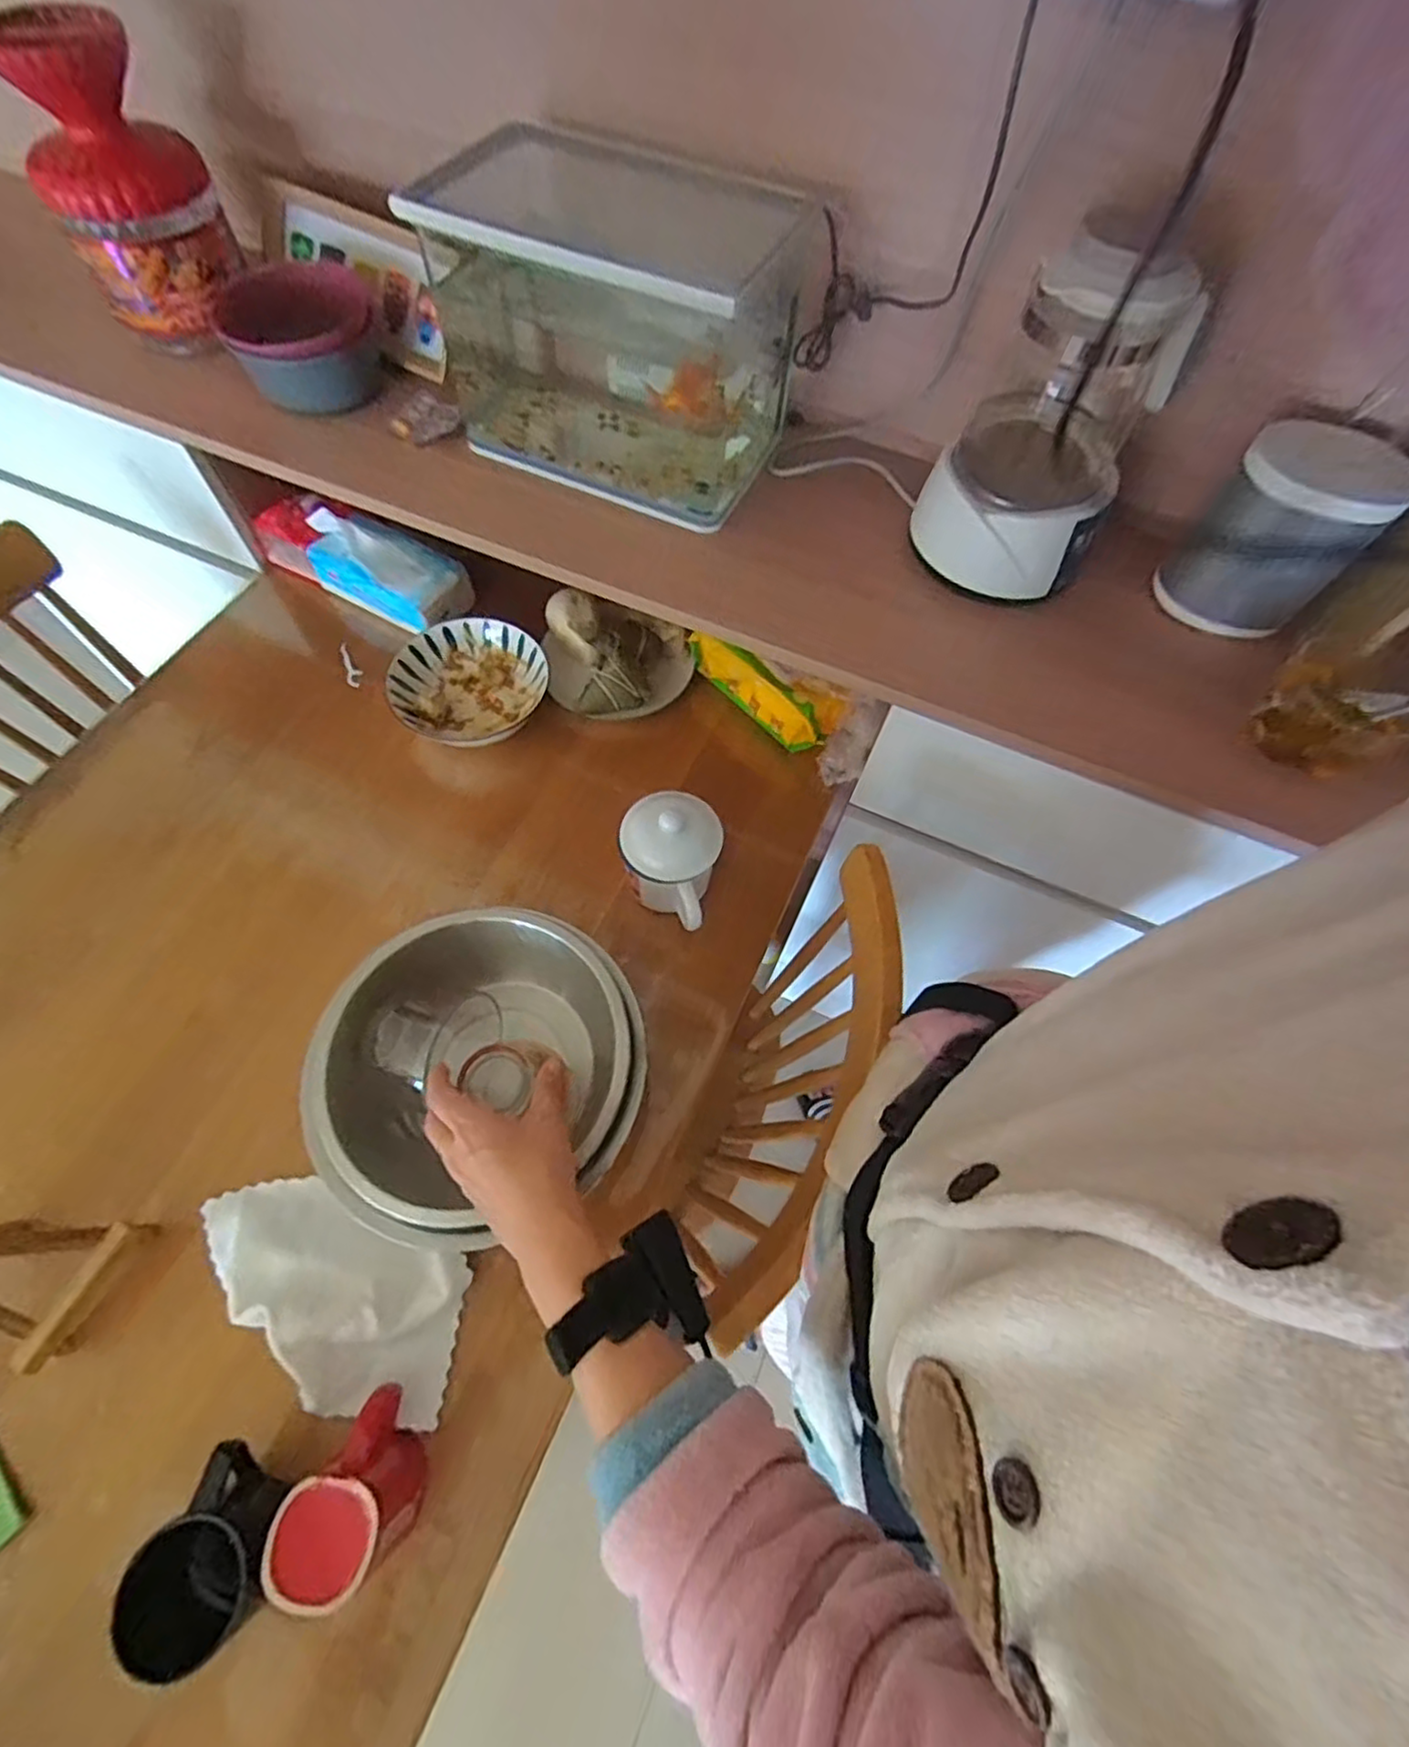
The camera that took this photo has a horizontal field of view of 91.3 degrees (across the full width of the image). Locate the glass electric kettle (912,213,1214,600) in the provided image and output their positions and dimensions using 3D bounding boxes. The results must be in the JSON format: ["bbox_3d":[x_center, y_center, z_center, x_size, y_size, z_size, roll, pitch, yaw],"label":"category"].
[{"bbox_3d":[0.297,-0.379,0.588,0.155,0.239,0.158,27,65,10],"label":"glass electric kettle"}]

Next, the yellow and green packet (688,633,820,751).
[{"bbox_3d":[0.054,-0.210,0.776,0.020,0.072,0.186,-39,72,-20],"label":"yellow and green packet"}]

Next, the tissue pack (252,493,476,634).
[{"bbox_3d":[-0.419,-0.386,0.833,0.279,0.092,0.083,28,65,10],"label":"tissue pack"}]

